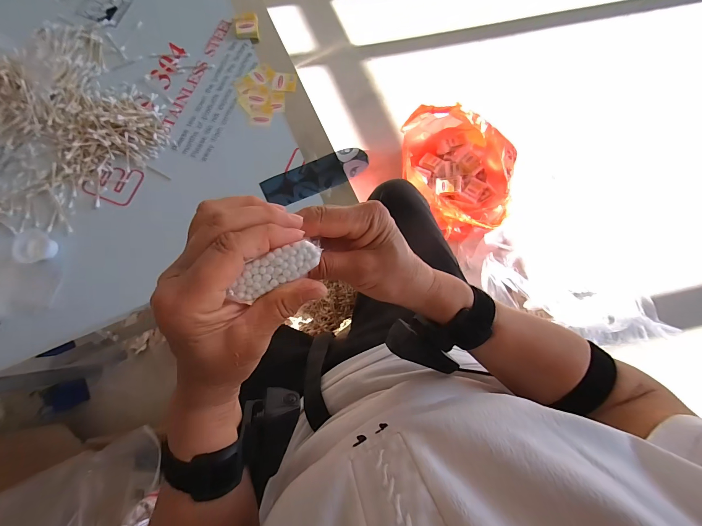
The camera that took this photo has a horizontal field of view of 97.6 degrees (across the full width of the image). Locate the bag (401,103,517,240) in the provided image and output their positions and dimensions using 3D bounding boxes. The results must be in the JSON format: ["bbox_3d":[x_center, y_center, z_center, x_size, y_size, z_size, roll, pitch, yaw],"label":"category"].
[{"bbox_3d":[0.319,-0.267,0.904,0.300,0.170,0.396,-2,78,-1],"label":"bag"}]

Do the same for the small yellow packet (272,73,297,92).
[{"bbox_3d":[-0.125,-0.343,0.583,0.043,0.005,0.040,3,78,0],"label":"small yellow packet"}]

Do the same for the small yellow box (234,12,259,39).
[{"bbox_3d":[-0.201,-0.458,0.596,0.041,0.026,0.037,-5,78,-2],"label":"small yellow box"}]

